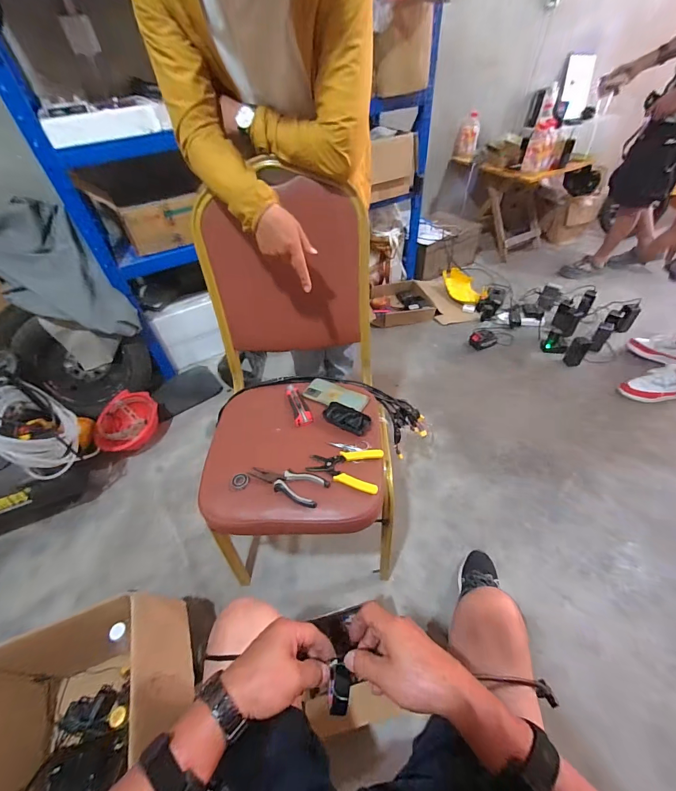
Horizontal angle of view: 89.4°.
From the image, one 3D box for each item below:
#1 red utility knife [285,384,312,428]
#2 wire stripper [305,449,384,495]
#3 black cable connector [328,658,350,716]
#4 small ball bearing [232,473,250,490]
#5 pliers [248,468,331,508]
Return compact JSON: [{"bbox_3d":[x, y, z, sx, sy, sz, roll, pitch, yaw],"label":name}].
[{"bbox_3d":[-0.097,0.018,0.835,0.042,0.015,0.140,-15,47,-10],"label":"red utility knife"},{"bbox_3d":[0.013,0.144,0.696,0.145,0.021,0.095,7,47,11],"label":"wire stripper"},{"bbox_3d":[0.002,0.341,0.396,0.023,0.012,0.054,-2,74,4],"label":"black cable connector"},{"bbox_3d":[-0.197,0.174,0.691,0.035,0.012,0.031,-25,52,-15],"label":"small ball bearing"},{"bbox_3d":[-0.097,0.172,0.682,0.152,0.026,0.061,17,50,19],"label":"pliers"}]

